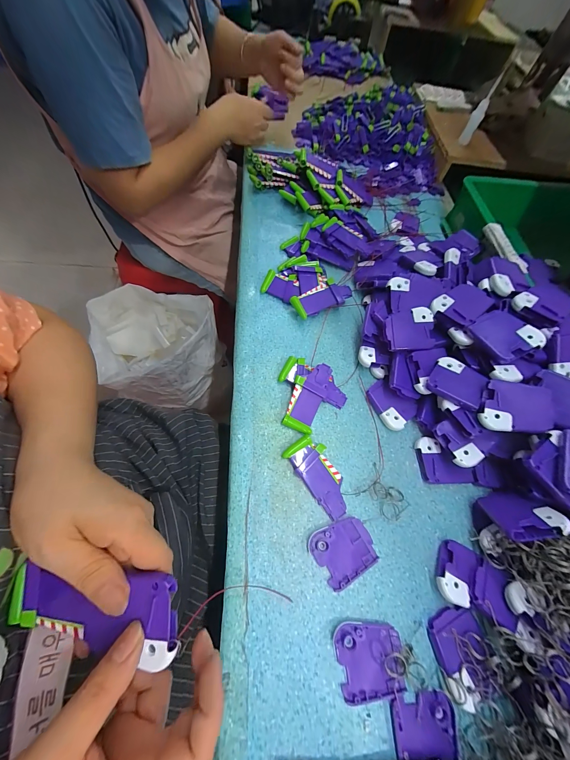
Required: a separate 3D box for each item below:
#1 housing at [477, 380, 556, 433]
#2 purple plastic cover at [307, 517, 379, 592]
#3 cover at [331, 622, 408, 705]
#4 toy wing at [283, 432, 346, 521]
[{"bbox_3d":[0.237,0.028,0.284,0.063,0.012,0.050,6,80,11],"label":"housing"},{"bbox_3d":[0.060,0.173,0.279,0.061,0.008,0.052,-20,68,-15],"label":"purple plastic cover"},{"bbox_3d":[0.076,0.247,0.242,0.059,0.005,0.051,-4,64,-8],"label":"cover"},{"bbox_3d":[0.040,0.104,0.303,0.041,0.008,0.087,-34,72,-20],"label":"toy wing"}]

